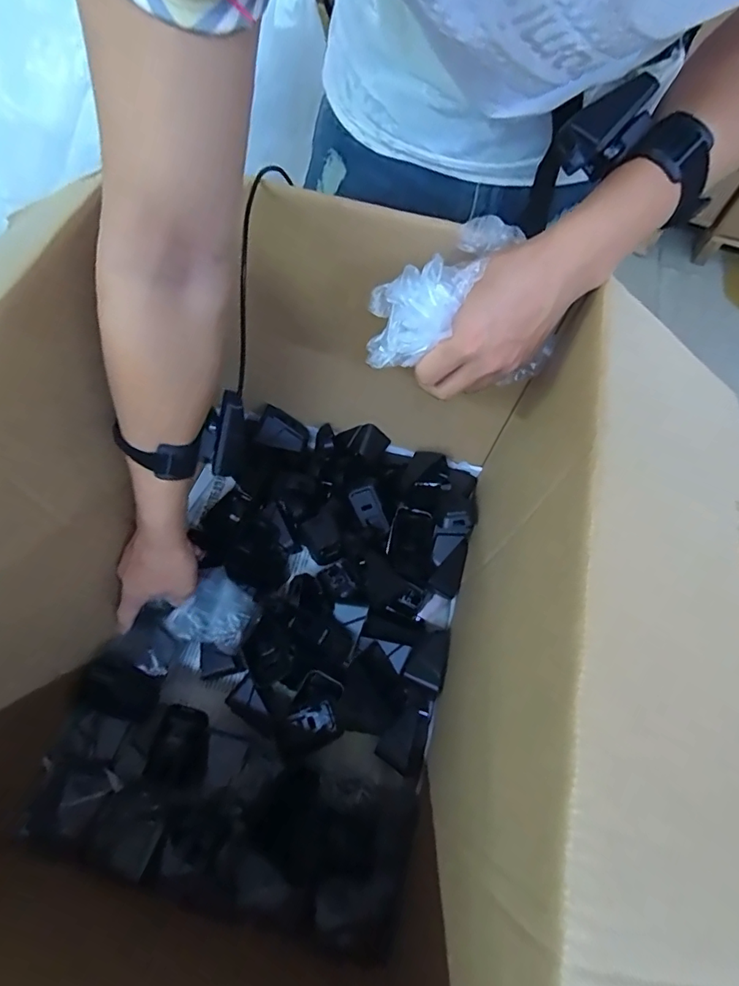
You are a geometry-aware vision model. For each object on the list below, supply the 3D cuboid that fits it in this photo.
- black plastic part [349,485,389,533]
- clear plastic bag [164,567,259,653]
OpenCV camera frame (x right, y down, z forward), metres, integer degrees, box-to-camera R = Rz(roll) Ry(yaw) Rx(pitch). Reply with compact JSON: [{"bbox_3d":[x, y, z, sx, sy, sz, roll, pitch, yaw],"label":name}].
[{"bbox_3d":[0.000,0.020,0.568,0.033,0.013,0.058,-15,105,19],"label":"black plastic part"},{"bbox_3d":[-0.158,0.124,0.500,0.074,0.030,0.074,30,66,11],"label":"clear plastic bag"}]

